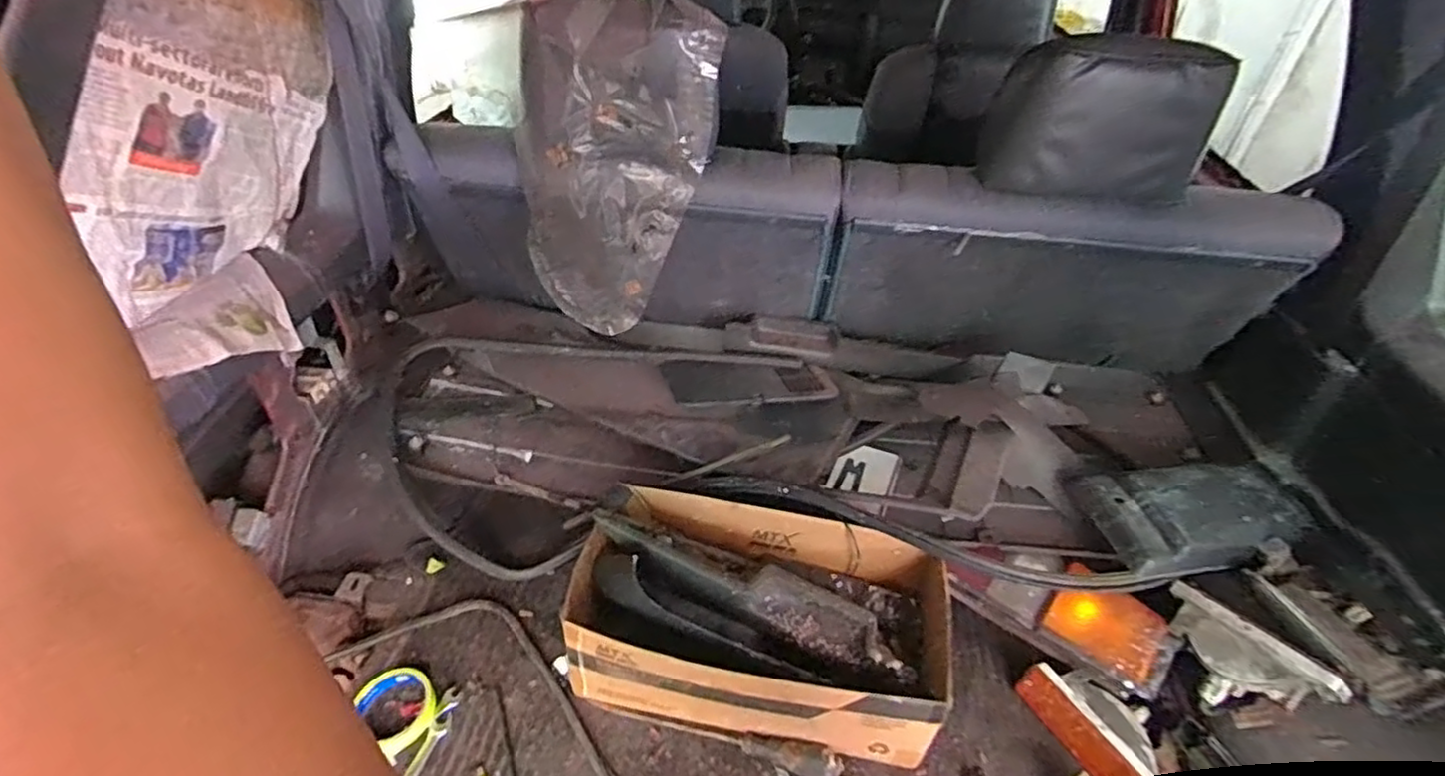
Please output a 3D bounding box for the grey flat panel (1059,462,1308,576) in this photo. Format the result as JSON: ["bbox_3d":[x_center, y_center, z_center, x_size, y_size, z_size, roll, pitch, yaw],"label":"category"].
[{"bbox_3d":[0.583,0.162,0.837,0.246,0.072,0.160,1,40,-2],"label":"grey flat panel"}]

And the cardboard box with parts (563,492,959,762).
[{"bbox_3d":[0.045,0.271,0.804,0.413,0.136,0.226,10,41,9],"label":"cardboard box with parts"}]

